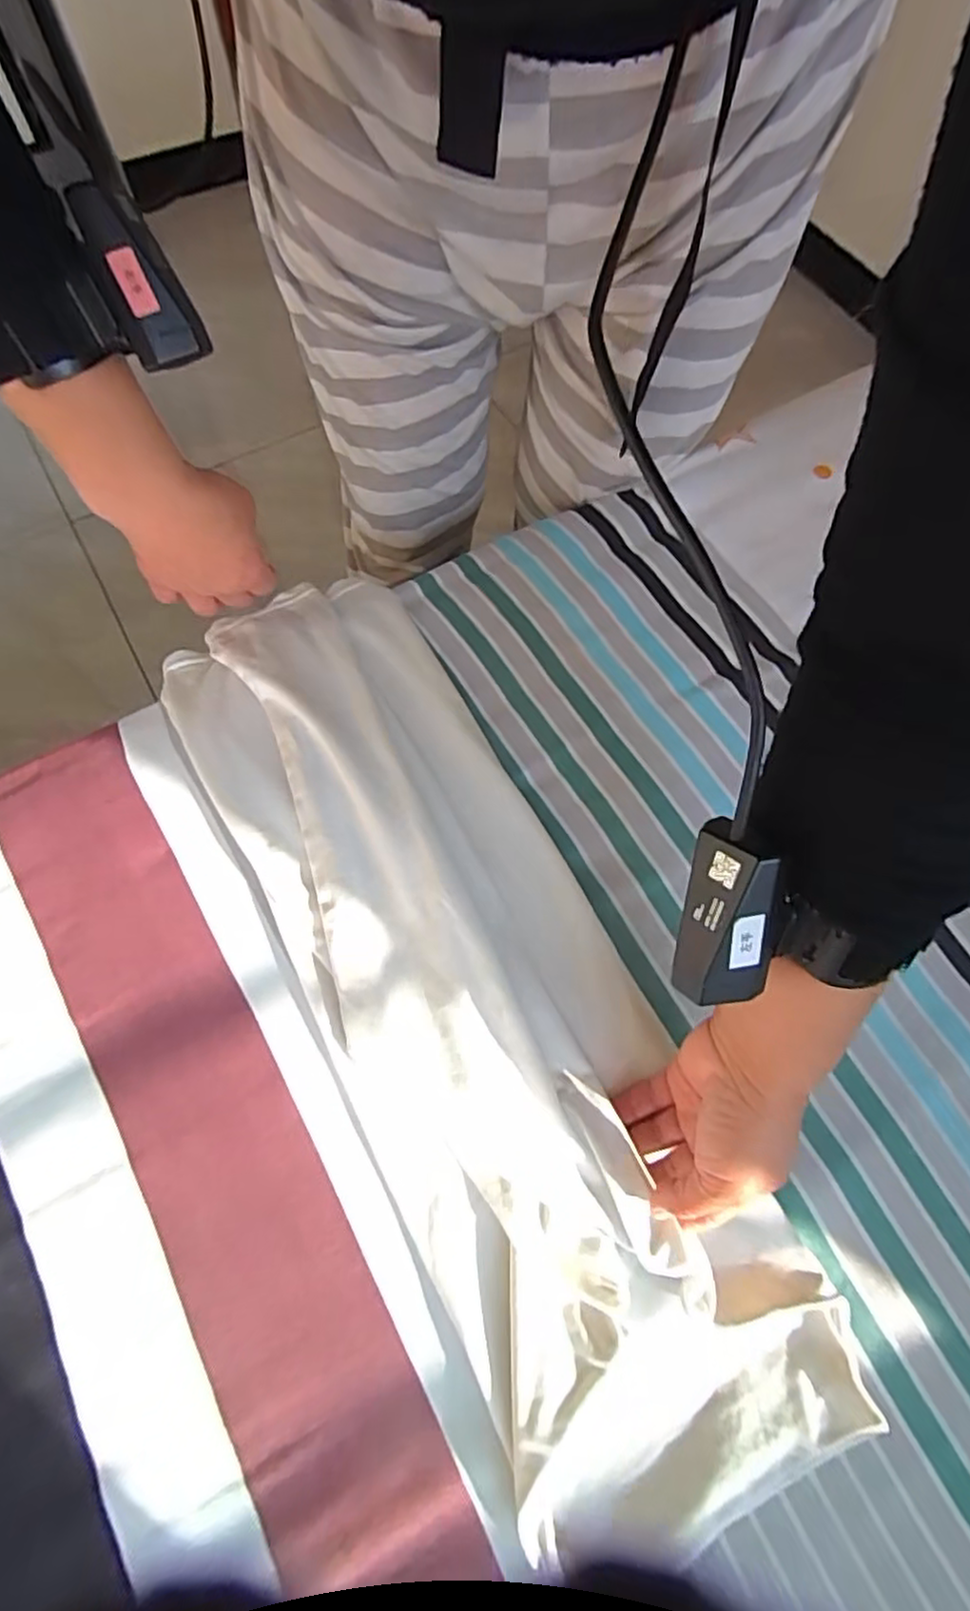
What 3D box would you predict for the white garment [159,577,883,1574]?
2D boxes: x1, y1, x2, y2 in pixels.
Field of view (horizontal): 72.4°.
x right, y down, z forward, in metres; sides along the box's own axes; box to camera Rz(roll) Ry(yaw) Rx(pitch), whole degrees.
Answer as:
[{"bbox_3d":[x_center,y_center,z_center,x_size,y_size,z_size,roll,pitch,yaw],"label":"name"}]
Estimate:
[{"bbox_3d":[-0.023,0.098,0.419,0.188,0.045,0.605,-27,73,-9],"label":"white garment"}]

